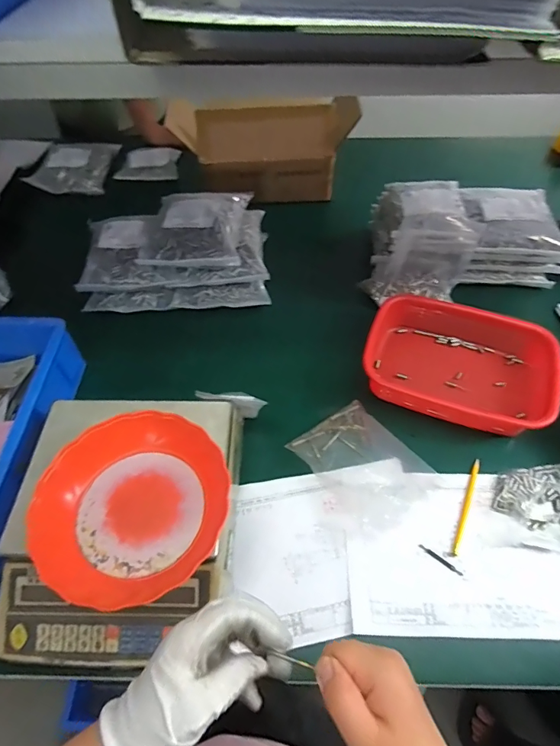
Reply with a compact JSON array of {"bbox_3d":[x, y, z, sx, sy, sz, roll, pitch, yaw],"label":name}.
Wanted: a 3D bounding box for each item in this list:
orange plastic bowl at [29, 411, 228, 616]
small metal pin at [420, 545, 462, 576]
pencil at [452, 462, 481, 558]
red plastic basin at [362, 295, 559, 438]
[{"bbox_3d":[-0.162,0.148,0.494,0.201,0.057,0.212,0,56,0],"label":"orange plastic bowl"},{"bbox_3d":[0.219,0.254,0.585,0.061,0.004,0.007,33,62,20],"label":"small metal pin"},{"bbox_3d":[0.271,0.192,0.622,0.009,0.009,0.147,22,59,15],"label":"pencil"},{"bbox_3d":[0.299,-0.023,0.734,0.293,0.074,0.210,18,58,12],"label":"red plastic basin"}]

